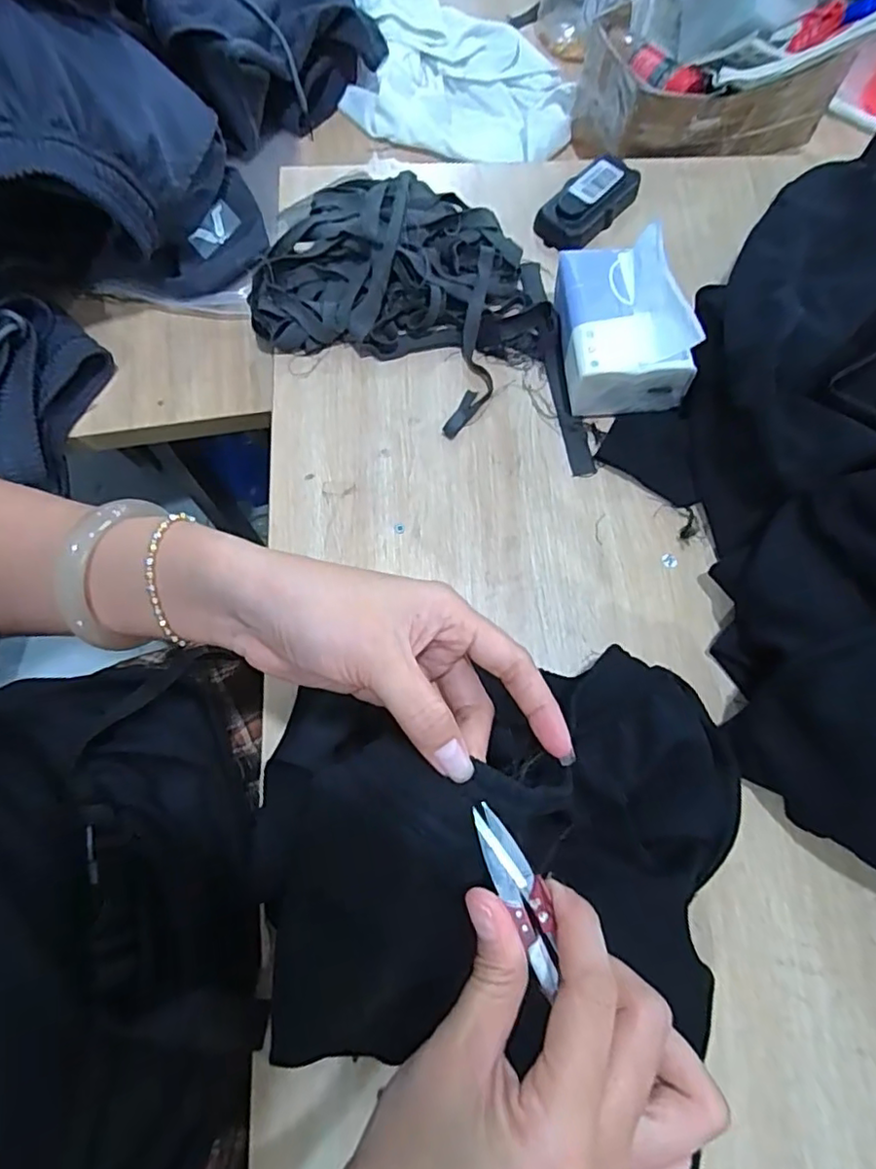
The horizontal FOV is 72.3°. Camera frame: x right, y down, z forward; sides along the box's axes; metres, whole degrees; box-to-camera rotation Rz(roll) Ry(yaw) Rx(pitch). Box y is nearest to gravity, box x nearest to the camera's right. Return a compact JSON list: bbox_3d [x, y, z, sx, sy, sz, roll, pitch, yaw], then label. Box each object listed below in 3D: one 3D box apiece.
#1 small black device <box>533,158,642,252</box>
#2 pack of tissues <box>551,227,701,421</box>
[{"bbox_3d":[0.137,-0.347,0.539,0.048,0.027,0.103,40,75,10],"label":"small black device"},{"bbox_3d":[0.143,-0.205,0.467,0.094,0.083,0.120,-1,73,-2],"label":"pack of tissues"}]

